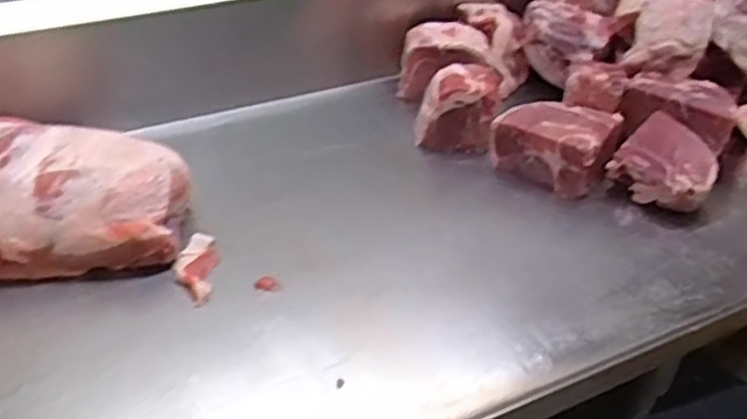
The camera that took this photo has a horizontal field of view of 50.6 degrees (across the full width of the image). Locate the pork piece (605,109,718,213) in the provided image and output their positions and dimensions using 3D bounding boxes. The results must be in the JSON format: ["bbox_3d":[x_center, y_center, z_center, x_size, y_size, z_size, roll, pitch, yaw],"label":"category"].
[{"bbox_3d":[0.398,-0.062,1.063,0.125,0.058,0.134,41,63,17],"label":"pork piece"}]

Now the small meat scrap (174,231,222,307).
[{"bbox_3d":[-0.203,0.066,0.903,0.048,0.014,0.104,3,35,2],"label":"small meat scrap"}]

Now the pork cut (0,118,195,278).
[{"bbox_3d":[-0.384,-0.018,0.915,0.336,0.122,0.190,-3,35,-7],"label":"pork cut"}]

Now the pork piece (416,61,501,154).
[{"bbox_3d":[0.127,-0.152,1.138,0.109,0.093,0.104,11,36,12],"label":"pork piece"}]

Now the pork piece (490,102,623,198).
[{"bbox_3d":[0.248,-0.092,1.091,0.155,0.073,0.112,17,37,20],"label":"pork piece"}]

